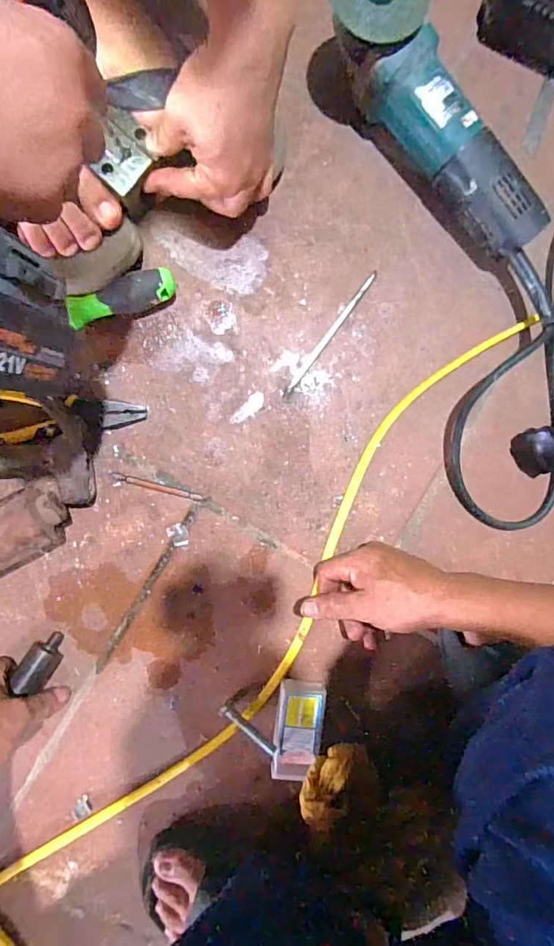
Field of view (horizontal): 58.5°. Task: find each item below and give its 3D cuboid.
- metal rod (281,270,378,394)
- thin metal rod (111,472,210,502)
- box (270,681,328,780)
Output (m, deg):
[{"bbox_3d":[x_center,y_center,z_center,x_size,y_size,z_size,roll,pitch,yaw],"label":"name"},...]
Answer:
[{"bbox_3d":[0.055,-0.141,0.502,0.009,0.004,0.152,36,89,-4],"label":"metal rod"},{"bbox_3d":[-0.116,0.016,0.493,0.097,0.004,0.008,15,90,-4],"label":"thin metal rod"},{"bbox_3d":[0.022,0.252,0.490,0.045,0.024,0.091,7,91,-4],"label":"box"}]

